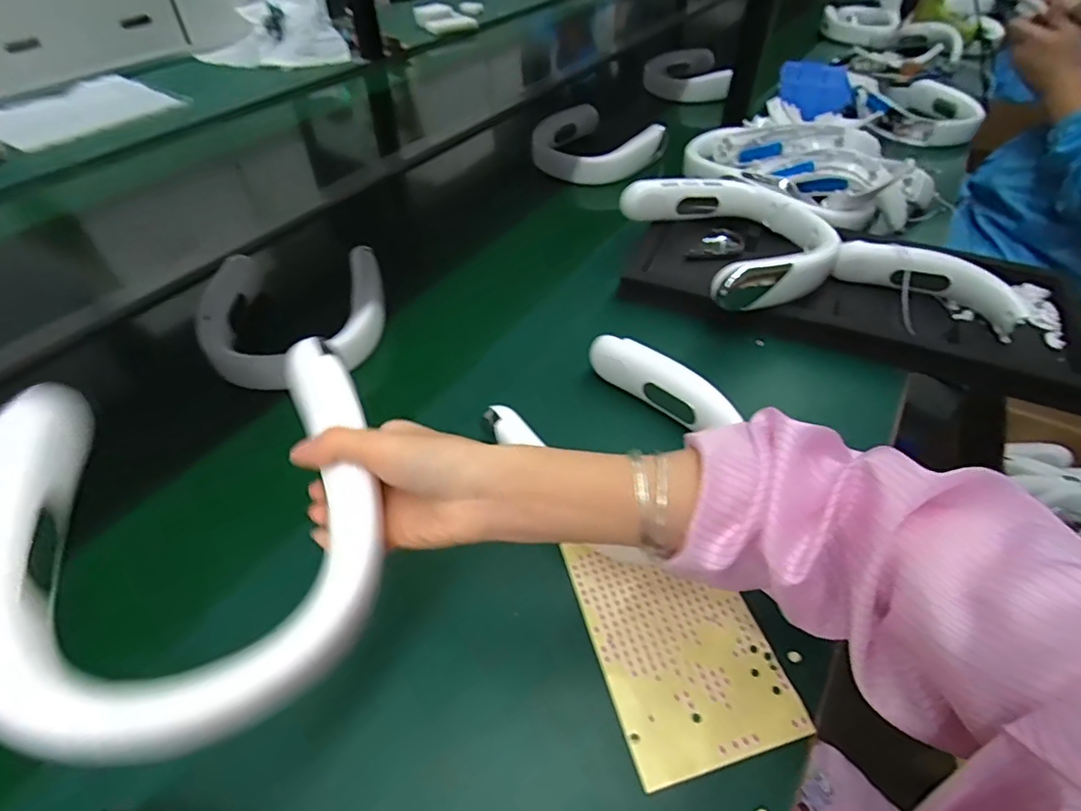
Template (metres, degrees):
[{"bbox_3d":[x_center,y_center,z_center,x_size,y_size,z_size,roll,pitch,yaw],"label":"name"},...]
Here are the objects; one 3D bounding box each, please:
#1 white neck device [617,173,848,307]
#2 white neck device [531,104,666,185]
[{"bbox_3d":[0.229,-0.199,0.664,0.189,0.066,0.223,-16,50,-16],"label":"white neck device"},{"bbox_3d":[0.086,-0.431,0.929,0.208,0.045,0.223,1,47,-1],"label":"white neck device"}]

